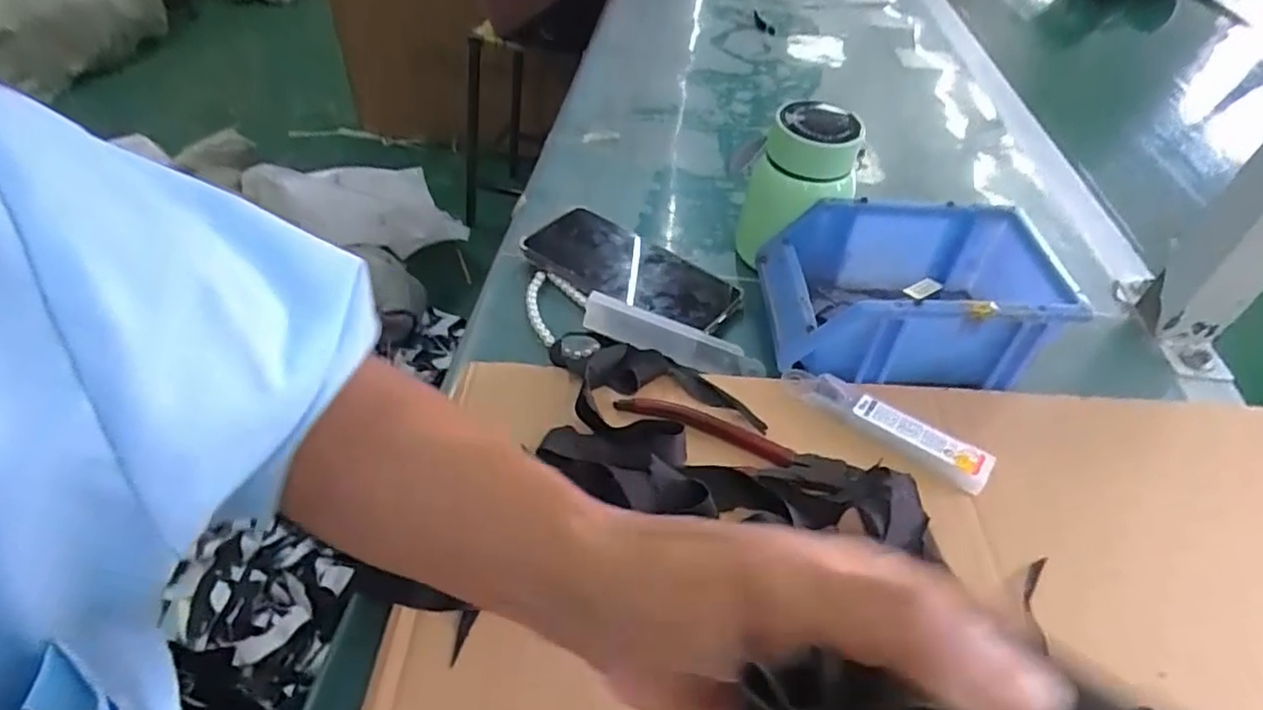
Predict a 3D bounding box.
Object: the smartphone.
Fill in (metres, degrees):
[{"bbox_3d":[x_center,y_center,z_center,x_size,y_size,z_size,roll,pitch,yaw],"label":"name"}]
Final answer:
[{"bbox_3d":[-0.001,-0.065,0.489,0.160,0.015,0.077,30,51,25],"label":"smartphone"}]

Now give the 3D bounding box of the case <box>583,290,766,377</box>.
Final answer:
[{"bbox_3d":[0.025,-0.014,0.429,0.122,0.016,0.023,18,47,14],"label":"case"}]

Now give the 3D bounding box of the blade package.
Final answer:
[{"bbox_3d":[0.147,0.039,0.388,0.123,0.012,0.024,32,51,26],"label":"blade package"}]

